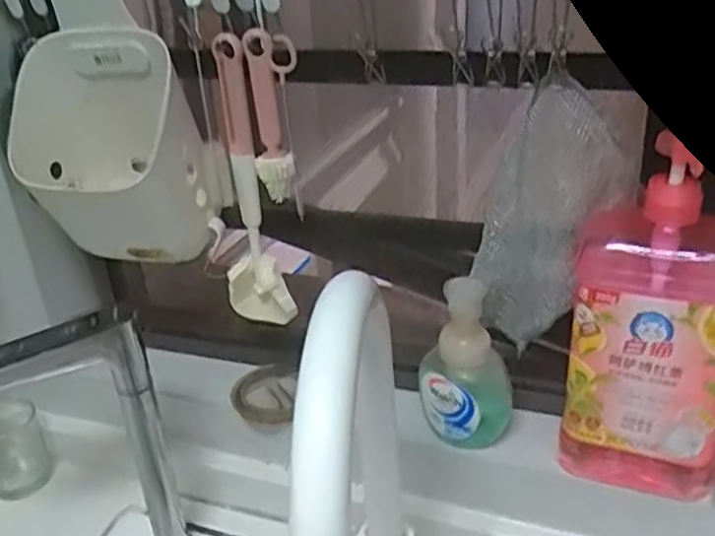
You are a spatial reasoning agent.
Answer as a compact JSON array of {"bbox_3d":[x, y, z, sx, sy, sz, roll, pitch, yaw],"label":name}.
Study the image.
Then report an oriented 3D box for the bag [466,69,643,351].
[{"bbox_3d":[0.146,-0.033,0.553,0.106,0.207,0.042,7,30,21],"label":"bag"}]

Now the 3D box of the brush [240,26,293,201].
[{"bbox_3d":[-0.071,-0.119,0.588,0.029,0.136,0.024,-6,28,-3],"label":"brush"}]

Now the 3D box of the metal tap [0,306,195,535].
[{"bbox_3d":[-0.246,0.168,0.631,0.162,0.268,0.046,-11,29,-12],"label":"metal tap"}]

